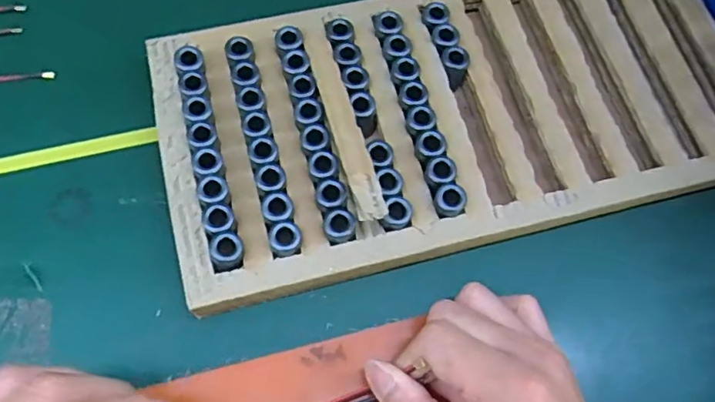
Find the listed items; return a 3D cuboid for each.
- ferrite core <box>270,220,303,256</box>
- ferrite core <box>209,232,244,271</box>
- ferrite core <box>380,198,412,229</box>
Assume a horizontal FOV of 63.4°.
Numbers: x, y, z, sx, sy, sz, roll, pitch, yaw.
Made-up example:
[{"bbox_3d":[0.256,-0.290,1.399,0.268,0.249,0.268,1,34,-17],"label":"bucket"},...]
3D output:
[{"bbox_3d":[-0.038,0.020,0.310,0.017,0.011,0.017,1,69,-2],"label":"ferrite core"},{"bbox_3d":[-0.069,0.027,0.307,0.017,0.011,0.018,13,69,3],"label":"ferrite core"},{"bbox_3d":[0.022,0.007,0.317,0.015,0.009,0.016,25,70,8],"label":"ferrite core"}]

